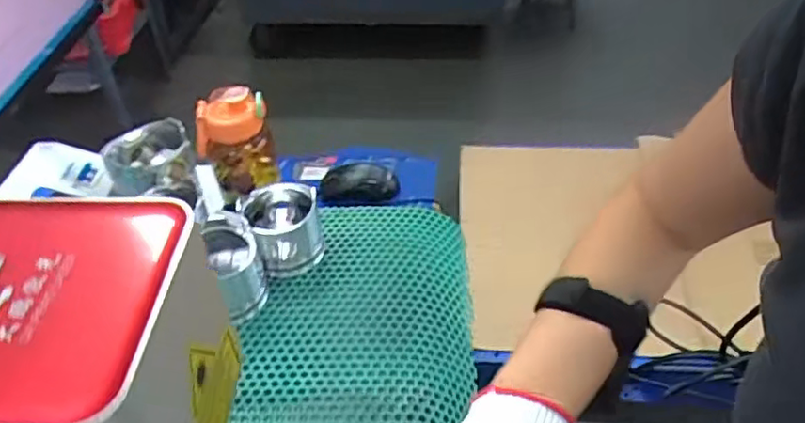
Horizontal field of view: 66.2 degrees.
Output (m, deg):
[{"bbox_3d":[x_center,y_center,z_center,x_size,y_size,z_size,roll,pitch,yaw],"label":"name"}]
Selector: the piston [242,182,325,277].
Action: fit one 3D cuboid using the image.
[{"bbox_3d":[-0.144,0.020,0.767,0.081,0.074,0.089,-18,45,-15],"label":"piston"}]

